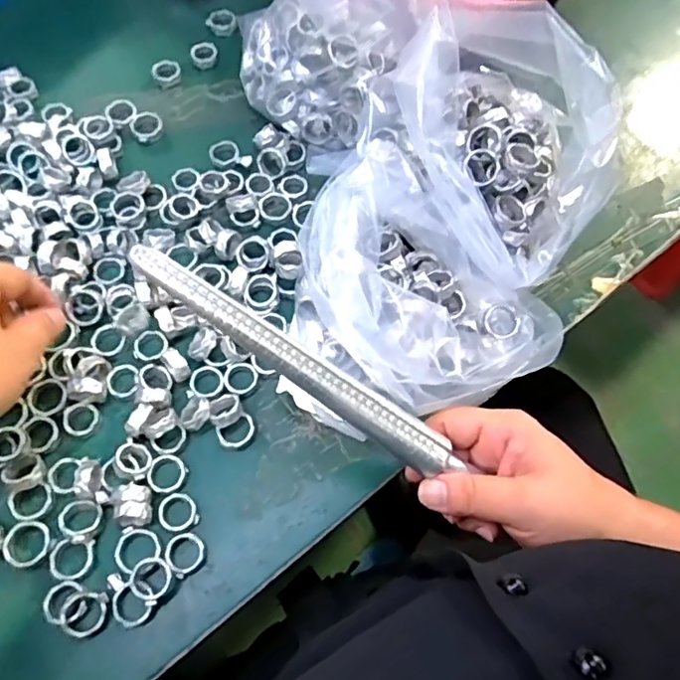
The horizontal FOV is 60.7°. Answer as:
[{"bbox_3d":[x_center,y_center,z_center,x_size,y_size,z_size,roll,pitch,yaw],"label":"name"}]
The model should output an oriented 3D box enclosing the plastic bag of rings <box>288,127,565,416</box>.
[{"bbox_3d":[0.033,-0.024,0.348,0.139,0.071,0.153,-26,69,-15],"label":"plastic bag of rings"}]

